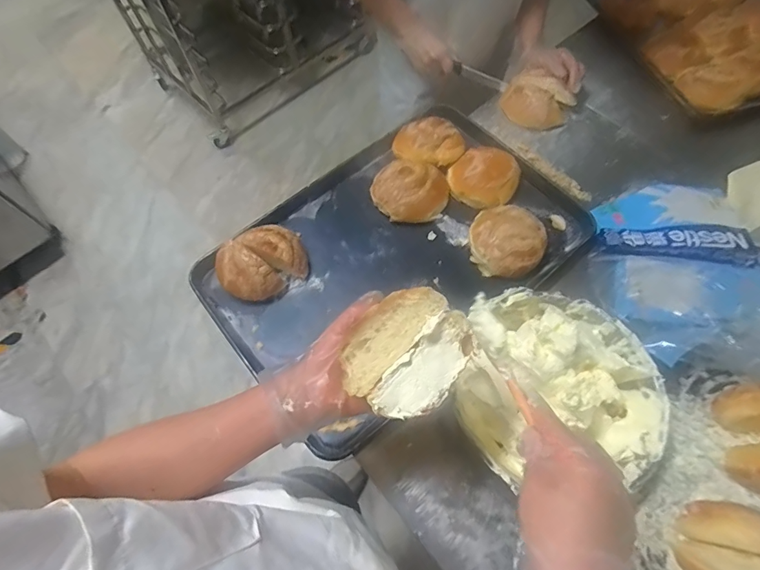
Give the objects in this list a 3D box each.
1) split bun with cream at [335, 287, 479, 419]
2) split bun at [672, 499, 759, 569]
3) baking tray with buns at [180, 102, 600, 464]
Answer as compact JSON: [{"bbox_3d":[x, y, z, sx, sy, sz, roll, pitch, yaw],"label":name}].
[{"bbox_3d":[0.029,0.065,0.410,0.098,0.046,0.115,41,86,2],"label":"split bun with cream"},{"bbox_3d":[0.423,0.316,0.497,0.105,0.055,0.105,-1,65,2],"label":"split bun"},{"bbox_3d":[0.037,-0.067,0.700,0.602,0.090,0.408,-40,69,-15],"label":"baking tray with buns"}]

